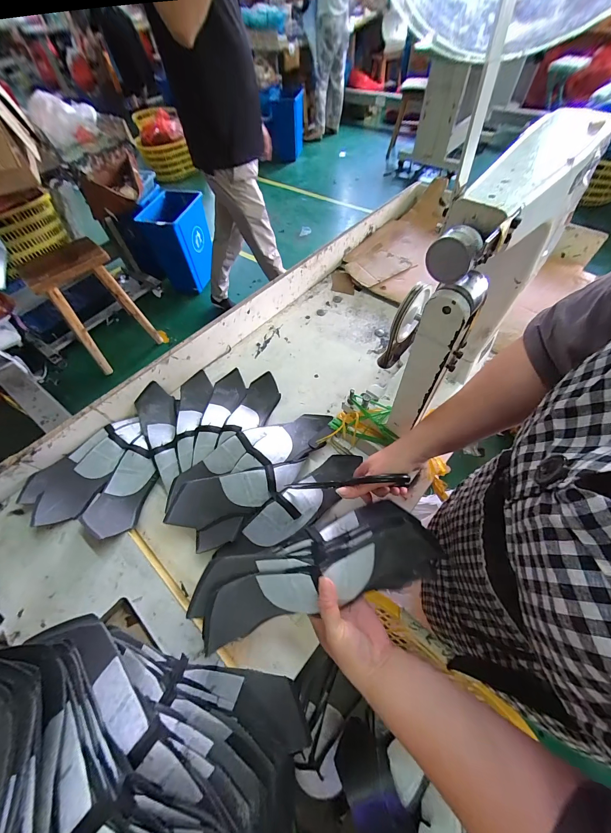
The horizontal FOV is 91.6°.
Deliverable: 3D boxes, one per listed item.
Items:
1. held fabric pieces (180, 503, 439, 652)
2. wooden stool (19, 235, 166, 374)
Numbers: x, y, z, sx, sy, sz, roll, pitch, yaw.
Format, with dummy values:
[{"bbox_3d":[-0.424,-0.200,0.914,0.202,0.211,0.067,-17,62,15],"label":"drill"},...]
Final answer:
[{"bbox_3d":[0.015,0.190,0.389,0.311,0.076,0.114,-15,59,-8],"label":"held fabric pieces"},{"bbox_3d":[-1.011,-0.528,1.442,0.238,0.485,0.343,38,67,23],"label":"wooden stool"}]

